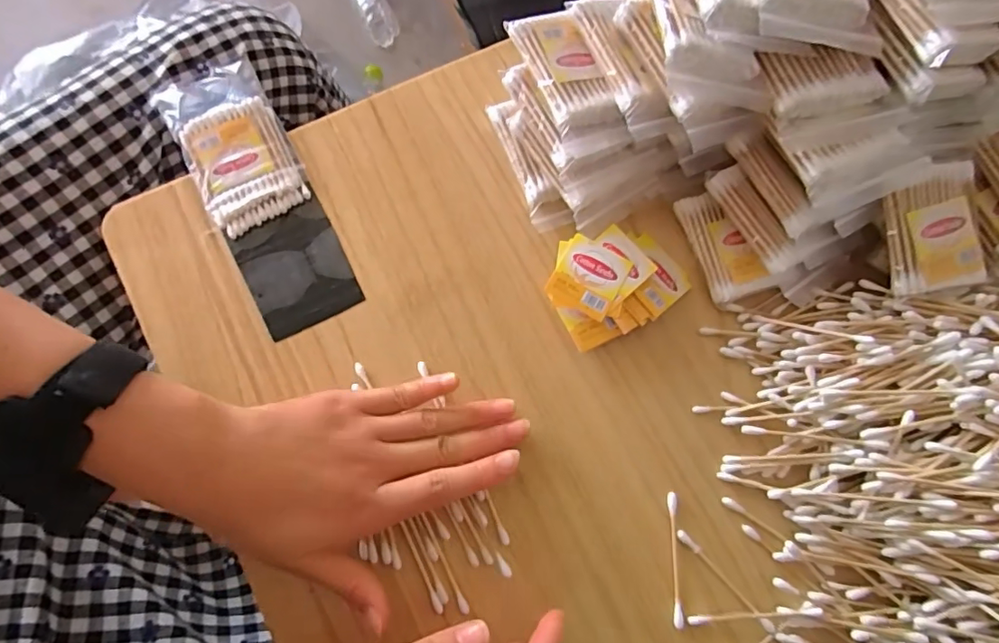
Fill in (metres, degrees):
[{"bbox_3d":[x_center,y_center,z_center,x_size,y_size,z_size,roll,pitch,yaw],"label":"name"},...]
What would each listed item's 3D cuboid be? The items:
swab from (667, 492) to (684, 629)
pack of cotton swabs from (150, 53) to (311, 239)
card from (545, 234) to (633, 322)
[{"bbox_3d":[0.099,0.134,0.307,0.006,0.004,0.070,2,77,-1],"label":"swab"},{"bbox_3d":[-0.174,-0.116,0.354,0.065,0.011,0.116,-27,80,-7],"label":"pack of cotton swabs"},{"bbox_3d":[0.054,-0.027,0.328,0.038,0.004,0.041,30,80,4],"label":"card"}]

